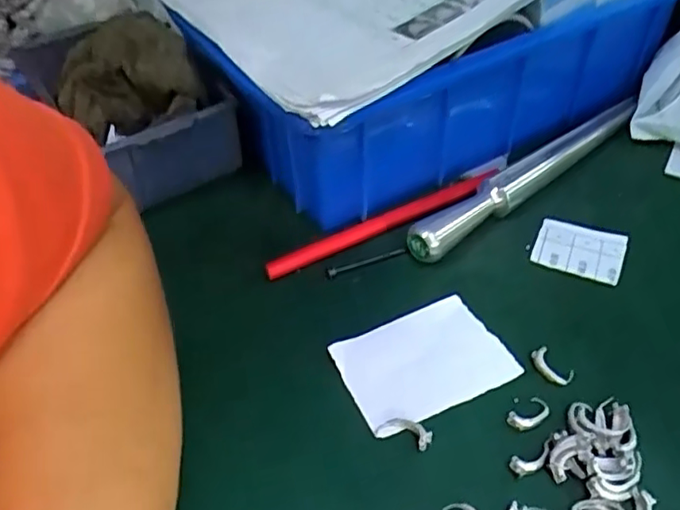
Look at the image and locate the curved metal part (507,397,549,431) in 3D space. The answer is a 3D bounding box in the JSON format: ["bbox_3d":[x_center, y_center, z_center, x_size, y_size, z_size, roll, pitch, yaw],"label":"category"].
[{"bbox_3d":[0.083,0.069,0.271,0.021,0.004,0.011,-26,50,-21],"label":"curved metal part"}]

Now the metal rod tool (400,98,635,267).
[{"bbox_3d":[0.113,-0.046,0.367,0.189,0.022,0.019,-31,52,-25],"label":"metal rod tool"}]

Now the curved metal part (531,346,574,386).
[{"bbox_3d":[0.097,0.052,0.287,0.011,0.005,0.020,-32,53,-26],"label":"curved metal part"}]

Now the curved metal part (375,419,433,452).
[{"bbox_3d":[0.029,0.076,0.270,0.023,0.006,0.012,18,49,19],"label":"curved metal part"}]

